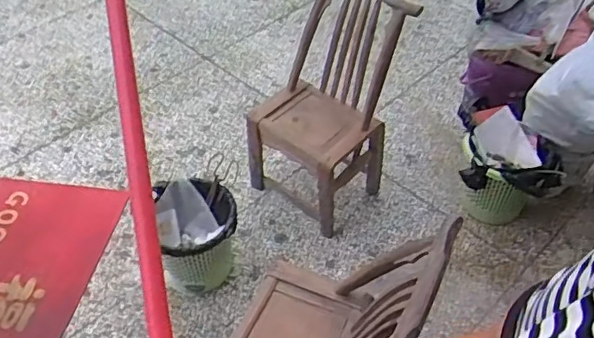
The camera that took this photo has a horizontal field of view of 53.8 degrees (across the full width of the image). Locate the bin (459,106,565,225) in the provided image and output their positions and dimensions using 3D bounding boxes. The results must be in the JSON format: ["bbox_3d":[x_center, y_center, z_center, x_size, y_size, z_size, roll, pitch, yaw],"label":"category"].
[{"bbox_3d":[0.661,0.022,1.855,0.288,0.309,0.246,13,48,13],"label":"bin"}]

